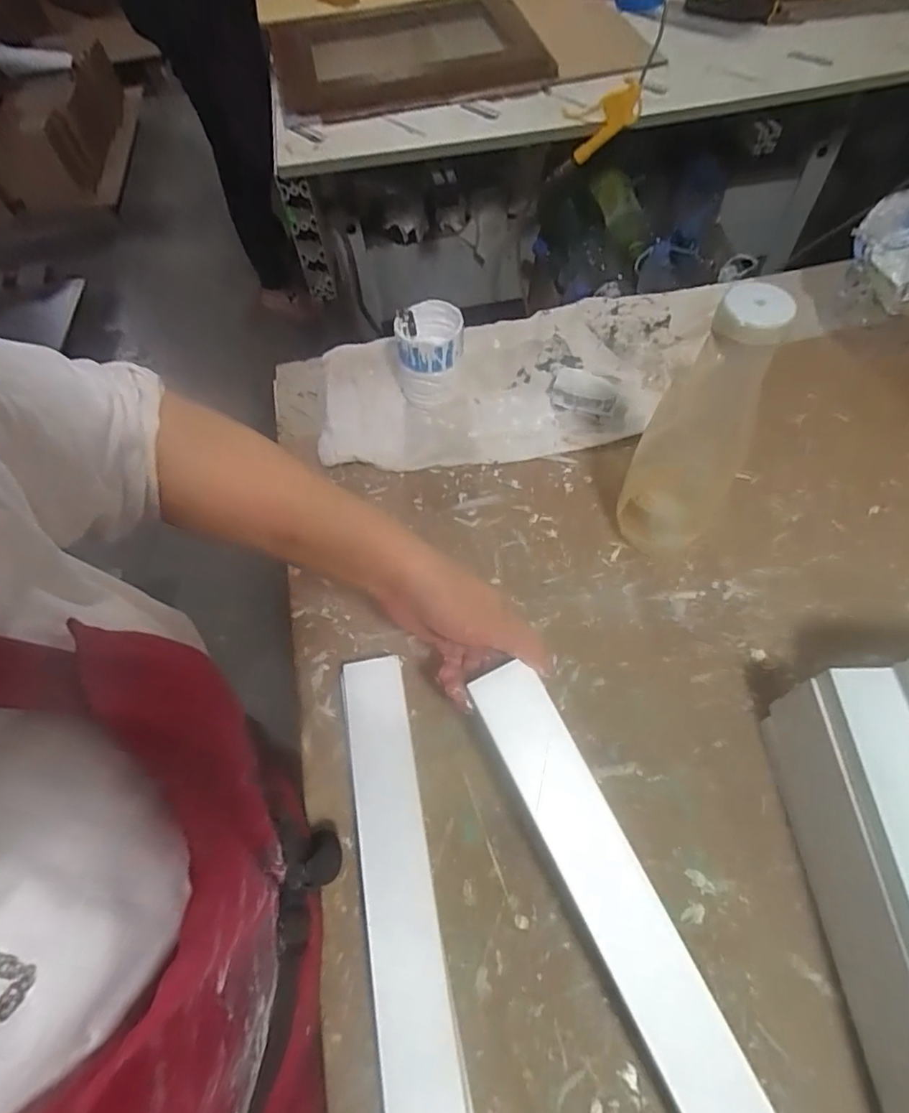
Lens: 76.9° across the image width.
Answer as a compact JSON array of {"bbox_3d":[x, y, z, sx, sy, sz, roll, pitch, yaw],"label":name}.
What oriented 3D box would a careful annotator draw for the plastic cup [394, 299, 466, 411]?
[{"bbox_3d":[-0.024,-0.202,0.574,0.065,0.078,0.067,-4,60,1],"label":"plastic cup"}]

